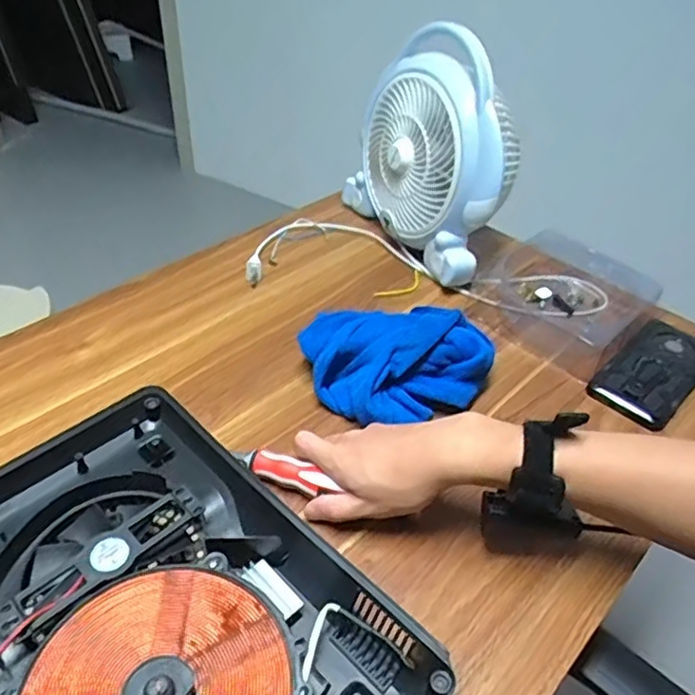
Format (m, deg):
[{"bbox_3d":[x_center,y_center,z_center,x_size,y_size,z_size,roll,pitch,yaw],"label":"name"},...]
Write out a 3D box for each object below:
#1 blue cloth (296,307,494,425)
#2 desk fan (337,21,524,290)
[{"bbox_3d":[0.051,0.007,0.614,0.165,0.082,0.126,-16,44,-22],"label":"blue cloth"},{"bbox_3d":[0.118,-0.247,0.781,0.128,0.243,0.257,-20,46,-26],"label":"desk fan"}]

